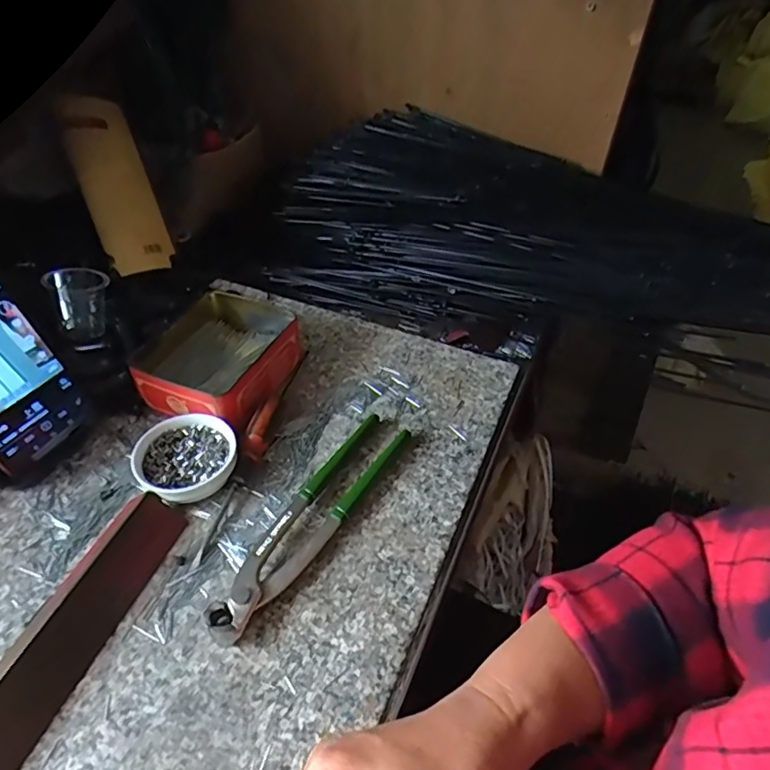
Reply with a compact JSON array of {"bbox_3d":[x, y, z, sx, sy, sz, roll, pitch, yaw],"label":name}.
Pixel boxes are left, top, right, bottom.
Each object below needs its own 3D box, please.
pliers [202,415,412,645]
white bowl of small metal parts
[{"bbox_3d":[-0.050,0.088,0.379,0.044,0.018,0.198,24,48,21],"label":"pliers"},{"bbox_3d":[-0.147,0.056,0.397,0.070,0.026,0.071,1,44,-1],"label":"white bowl of small metal parts"}]

